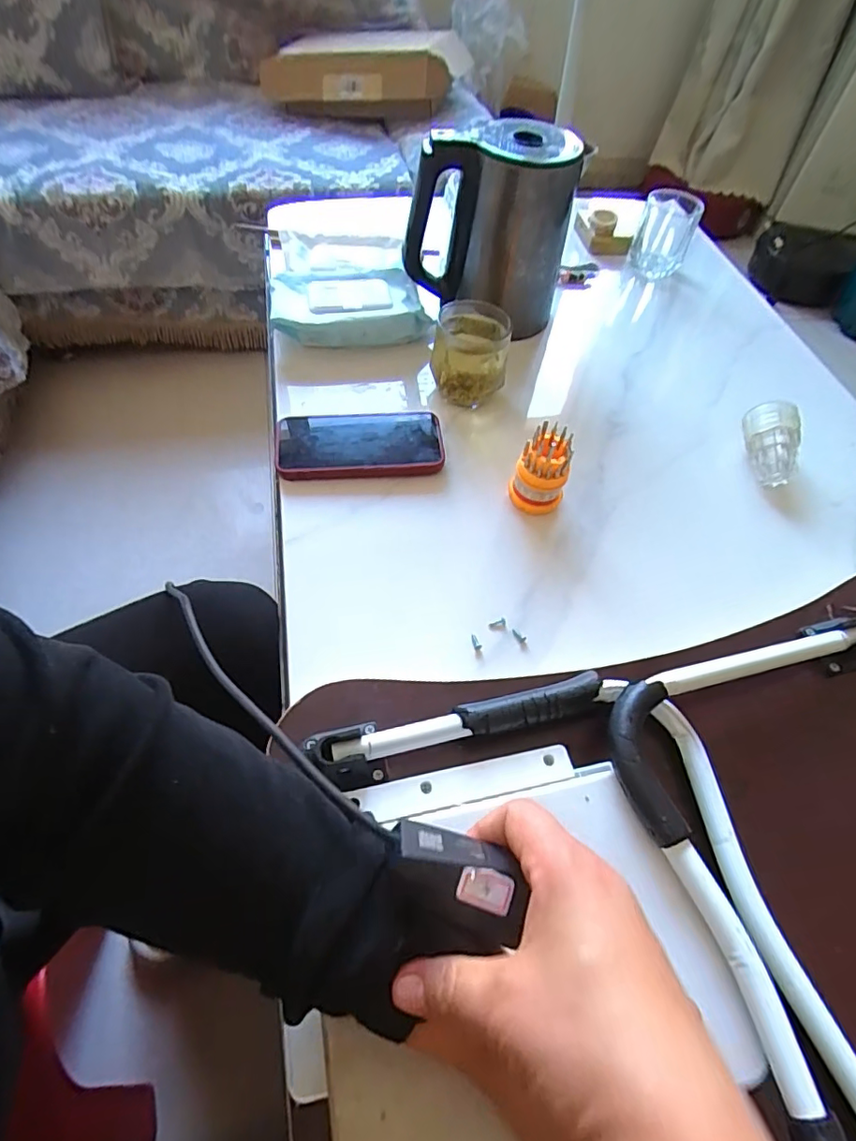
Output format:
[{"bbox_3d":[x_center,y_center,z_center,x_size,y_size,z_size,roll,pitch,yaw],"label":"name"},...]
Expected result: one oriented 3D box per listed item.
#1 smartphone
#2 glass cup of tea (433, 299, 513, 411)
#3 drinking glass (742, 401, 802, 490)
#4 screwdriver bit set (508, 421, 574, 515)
[{"bbox_3d":[-0.067,-0.125,0.532,0.161,0.016,0.079,-3,57,-6],"label":"smartphone"},{"bbox_3d":[0.044,-0.225,0.572,0.078,0.091,0.062,7,57,1],"label":"glass cup of tea"},{"bbox_3d":[0.354,-0.131,0.556,0.050,0.055,0.078,15,57,5],"label":"drinking glass"},{"bbox_3d":[0.106,-0.091,0.491,0.048,0.074,0.042,24,58,11],"label":"screwdriver bit set"}]

